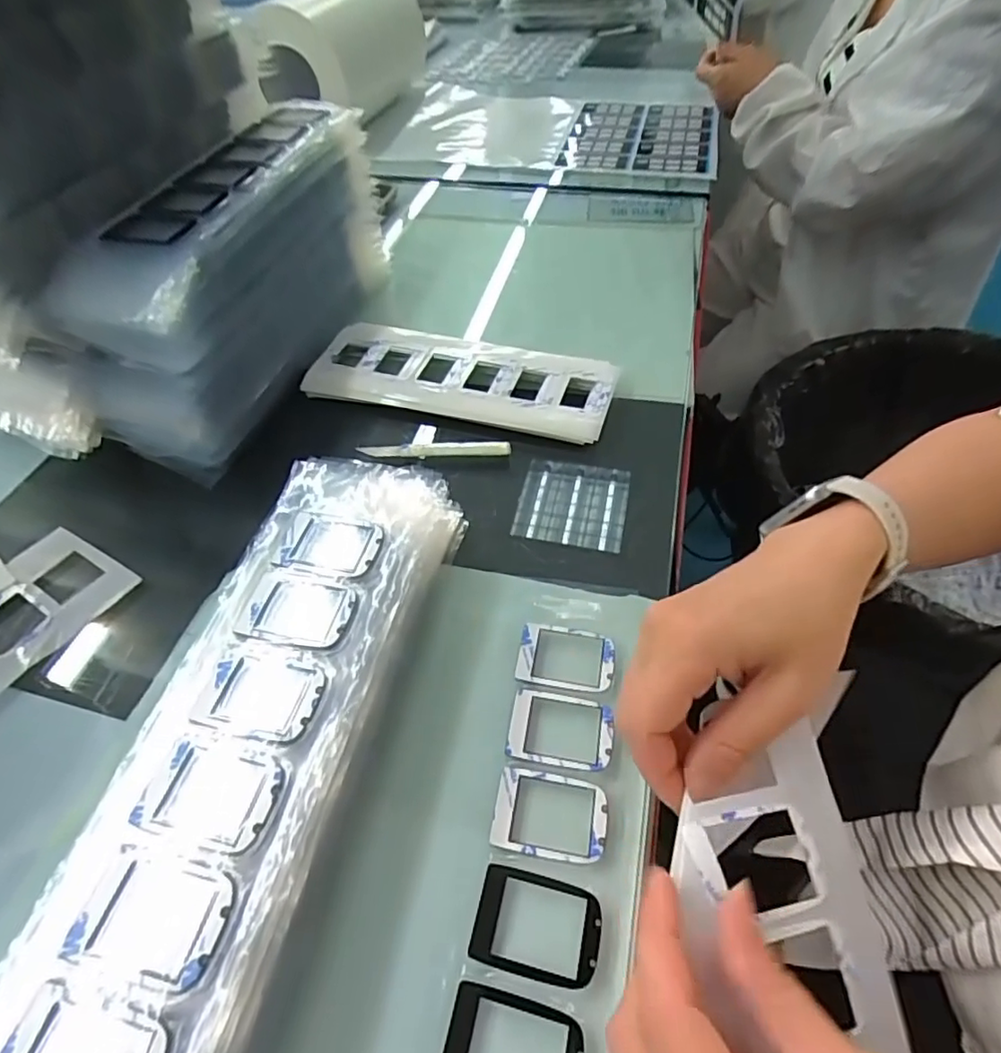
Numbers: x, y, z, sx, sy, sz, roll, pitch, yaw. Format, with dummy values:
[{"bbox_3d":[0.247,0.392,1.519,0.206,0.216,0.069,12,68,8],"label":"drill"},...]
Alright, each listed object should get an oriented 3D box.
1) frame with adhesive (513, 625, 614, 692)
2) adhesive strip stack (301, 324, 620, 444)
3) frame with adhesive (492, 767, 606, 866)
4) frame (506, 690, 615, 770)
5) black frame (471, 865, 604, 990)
[{"bbox_3d":[0.036,0.070,0.324,0.052,0.004,0.036,6,52,8],"label":"frame with adhesive"},{"bbox_3d":[-0.032,-0.120,0.473,0.238,0.014,0.092,12,53,12],"label":"adhesive strip stack"},{"bbox_3d":[0.023,0.131,0.274,0.051,0.004,0.037,6,52,8],"label":"frame with adhesive"},{"bbox_3d":[0.030,0.101,0.299,0.051,0.004,0.037,7,52,9],"label":"frame"},{"bbox_3d":[0.015,0.165,0.247,0.051,0.004,0.036,10,53,11],"label":"black frame"}]

